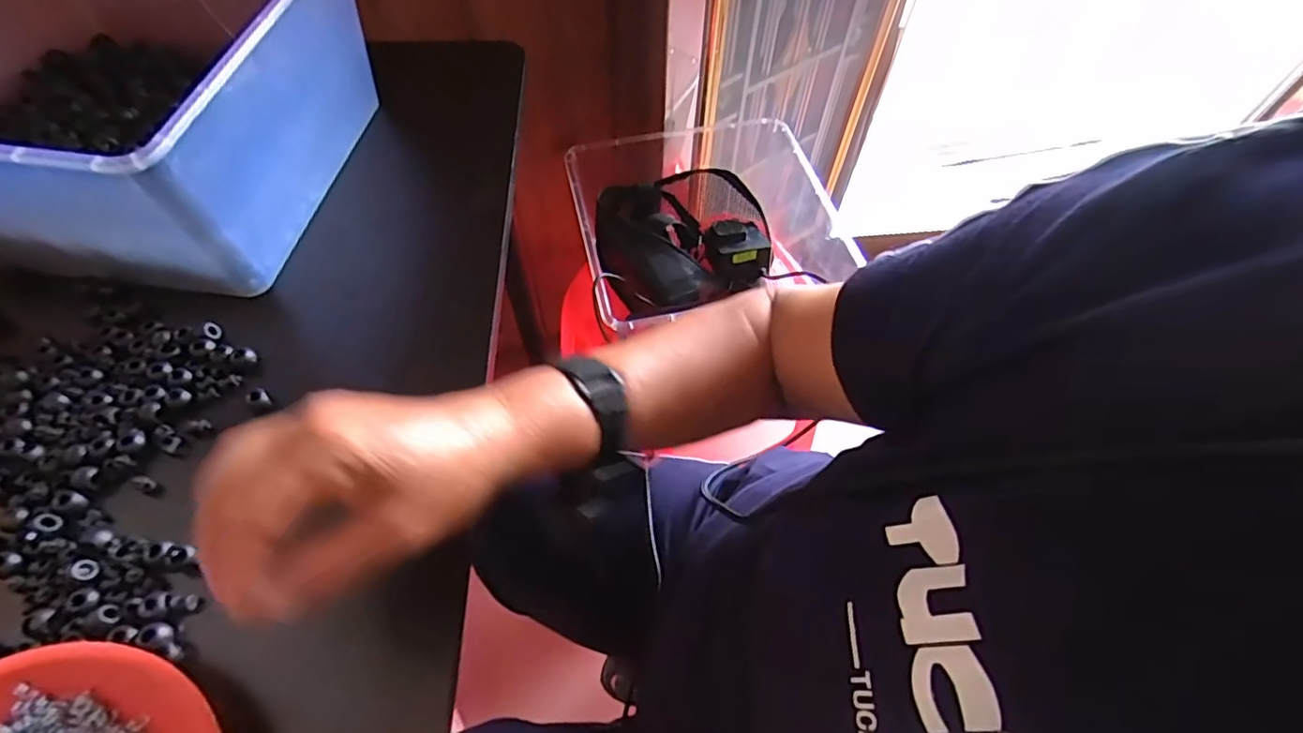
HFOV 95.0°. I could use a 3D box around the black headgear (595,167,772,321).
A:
[{"bbox_3d":[0.050,-0.177,0.807,0.245,0.078,0.184,-23,61,-15],"label":"black headgear"}]

